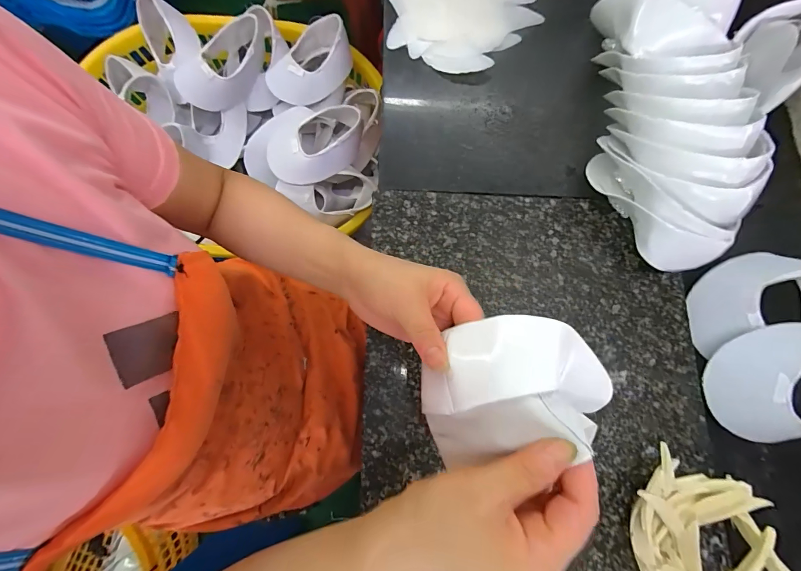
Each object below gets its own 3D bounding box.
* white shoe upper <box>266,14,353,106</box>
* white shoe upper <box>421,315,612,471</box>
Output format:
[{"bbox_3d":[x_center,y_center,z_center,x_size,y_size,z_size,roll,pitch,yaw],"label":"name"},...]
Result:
[{"bbox_3d":[-0.165,-0.414,0.665,0.170,0.066,0.122,-39,82,-10],"label":"white shoe upper"},{"bbox_3d":[0.078,0.065,0.235,0.123,0.060,0.089,-15,77,-4],"label":"white shoe upper"}]

